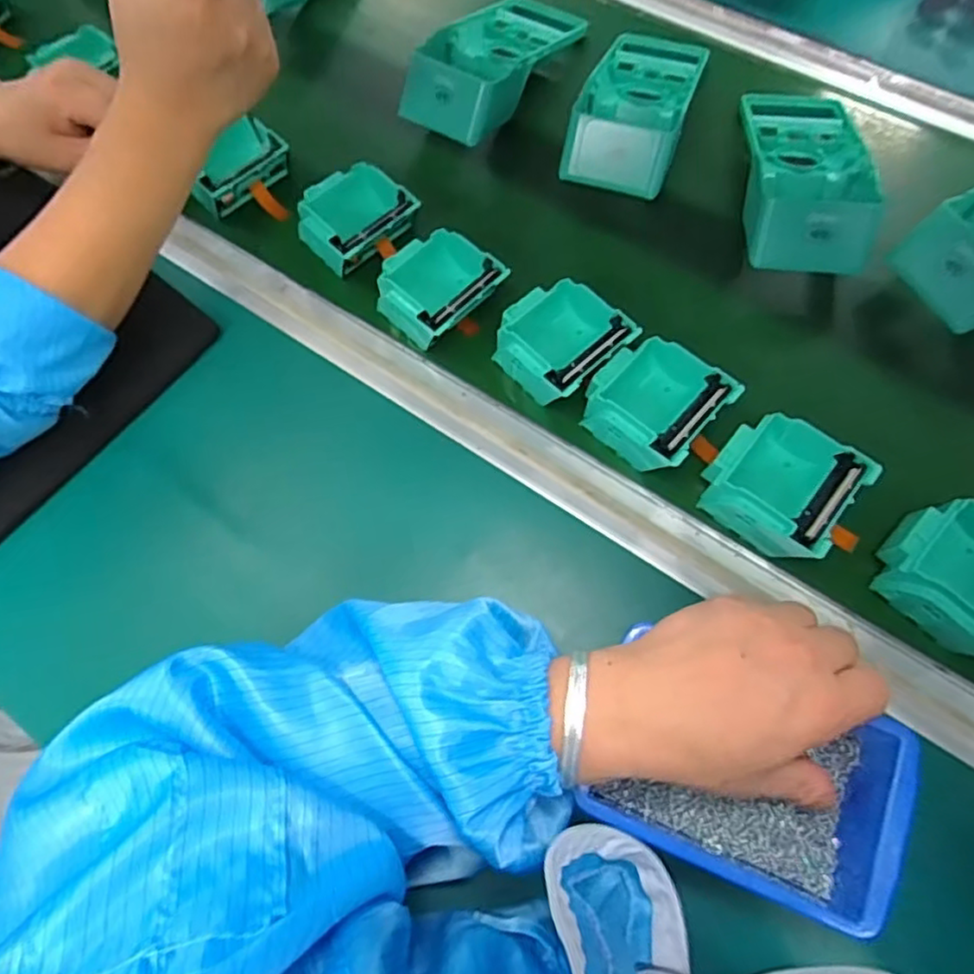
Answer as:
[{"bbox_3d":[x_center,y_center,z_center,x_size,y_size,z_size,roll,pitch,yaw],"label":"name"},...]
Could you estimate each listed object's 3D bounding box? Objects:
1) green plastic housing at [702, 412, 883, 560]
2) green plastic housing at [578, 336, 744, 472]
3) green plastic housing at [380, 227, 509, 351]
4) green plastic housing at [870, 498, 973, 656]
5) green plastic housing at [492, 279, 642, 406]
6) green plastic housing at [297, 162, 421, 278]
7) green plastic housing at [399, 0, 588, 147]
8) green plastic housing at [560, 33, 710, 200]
[{"bbox_3d":[0.182,-0.002,0.408,0.079,0.039,0.084,39,75,16],"label":"green plastic housing"},{"bbox_3d":[0.111,-0.057,0.435,0.080,0.041,0.083,41,76,16],"label":"green plastic housing"},{"bbox_3d":[-0.038,-0.144,0.475,0.078,0.037,0.081,-43,73,-13],"label":"green plastic housing"},{"bbox_3d":[0.278,0.053,0.385,0.076,0.044,0.081,-43,73,-13],"label":"green plastic housing"},{"bbox_3d":[0.050,-0.100,0.454,0.077,0.034,0.080,-41,72,-12],"label":"green plastic housing"},{"bbox_3d":[-0.102,-0.206,0.504,0.076,0.034,0.072,-40,72,-12],"label":"green plastic housing"},{"bbox_3d":[0.001,-0.364,0.553,0.092,0.058,0.182,32,74,14],"label":"green plastic housing"},{"bbox_3d":[0.121,-0.311,0.530,0.083,0.052,0.182,18,71,9],"label":"green plastic housing"}]

